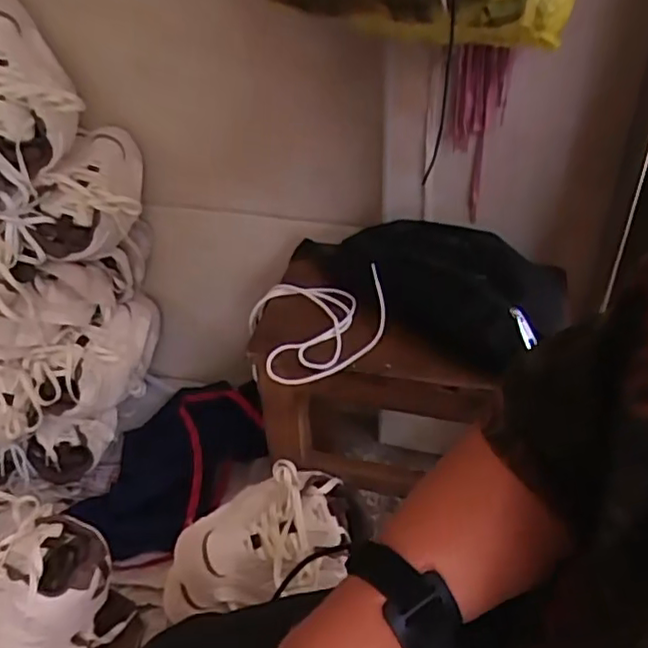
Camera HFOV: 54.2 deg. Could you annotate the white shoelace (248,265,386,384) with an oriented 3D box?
[{"bbox_3d":[-0.008,-0.012,0.689,0.136,0.085,0.156,-11,39,-11],"label":"white shoelace"}]

